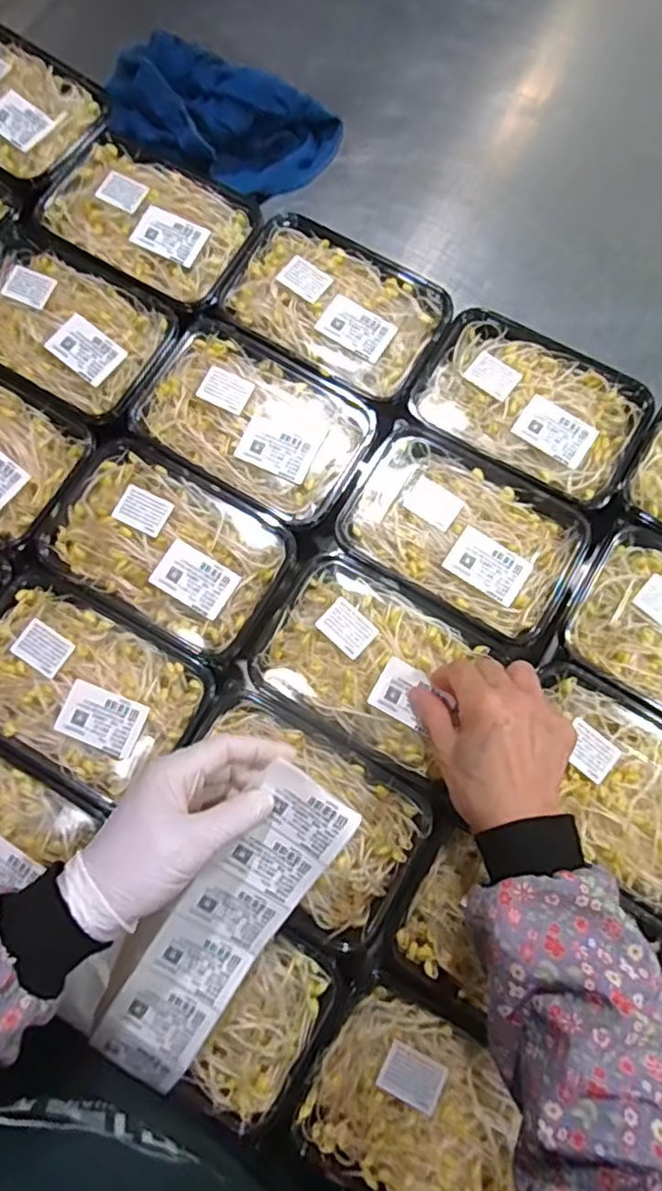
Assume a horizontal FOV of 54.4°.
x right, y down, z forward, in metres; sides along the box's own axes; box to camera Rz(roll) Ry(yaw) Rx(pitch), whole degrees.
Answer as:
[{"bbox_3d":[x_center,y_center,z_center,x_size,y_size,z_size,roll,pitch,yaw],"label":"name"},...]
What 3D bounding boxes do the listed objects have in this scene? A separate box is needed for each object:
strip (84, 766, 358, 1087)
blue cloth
[{"bbox_3d":[-0.069,0.210,0.402,0.060,0.020,0.236,36,100,7],"label":"strip"},{"bbox_3d":[-0.122,-0.482,0.629,0.237,0.073,0.121,25,79,5],"label":"blue cloth"}]

